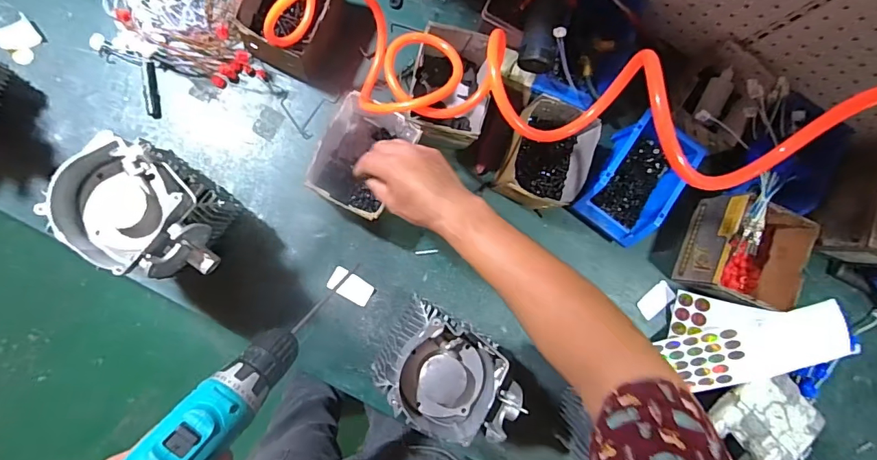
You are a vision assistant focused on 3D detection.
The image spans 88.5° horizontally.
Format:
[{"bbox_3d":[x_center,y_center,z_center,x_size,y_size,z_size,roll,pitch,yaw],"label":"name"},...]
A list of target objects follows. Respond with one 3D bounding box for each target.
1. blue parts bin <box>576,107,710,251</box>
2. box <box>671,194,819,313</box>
[{"bbox_3d":[0.308,-0.078,0.709,0.126,0.080,0.185,34,84,-6],"label":"blue parts bin"},{"bbox_3d":[0.482,0.039,0.720,0.144,0.119,0.155,22,85,-7],"label":"box"}]

